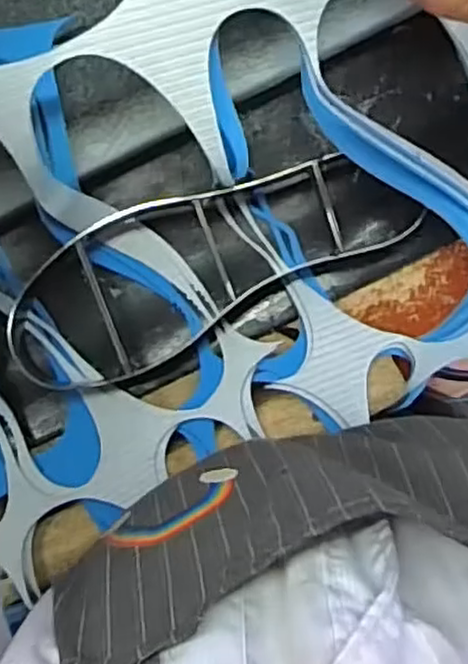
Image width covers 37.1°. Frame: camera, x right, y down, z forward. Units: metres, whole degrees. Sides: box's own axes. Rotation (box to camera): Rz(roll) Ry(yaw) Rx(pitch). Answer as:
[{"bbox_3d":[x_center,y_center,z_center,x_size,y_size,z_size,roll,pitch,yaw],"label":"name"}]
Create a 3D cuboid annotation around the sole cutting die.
[{"bbox_3d":[-0.024,-0.046,0.457,0.276,0.038,0.102,-27,99,2],"label":"sole cutting die"}]

